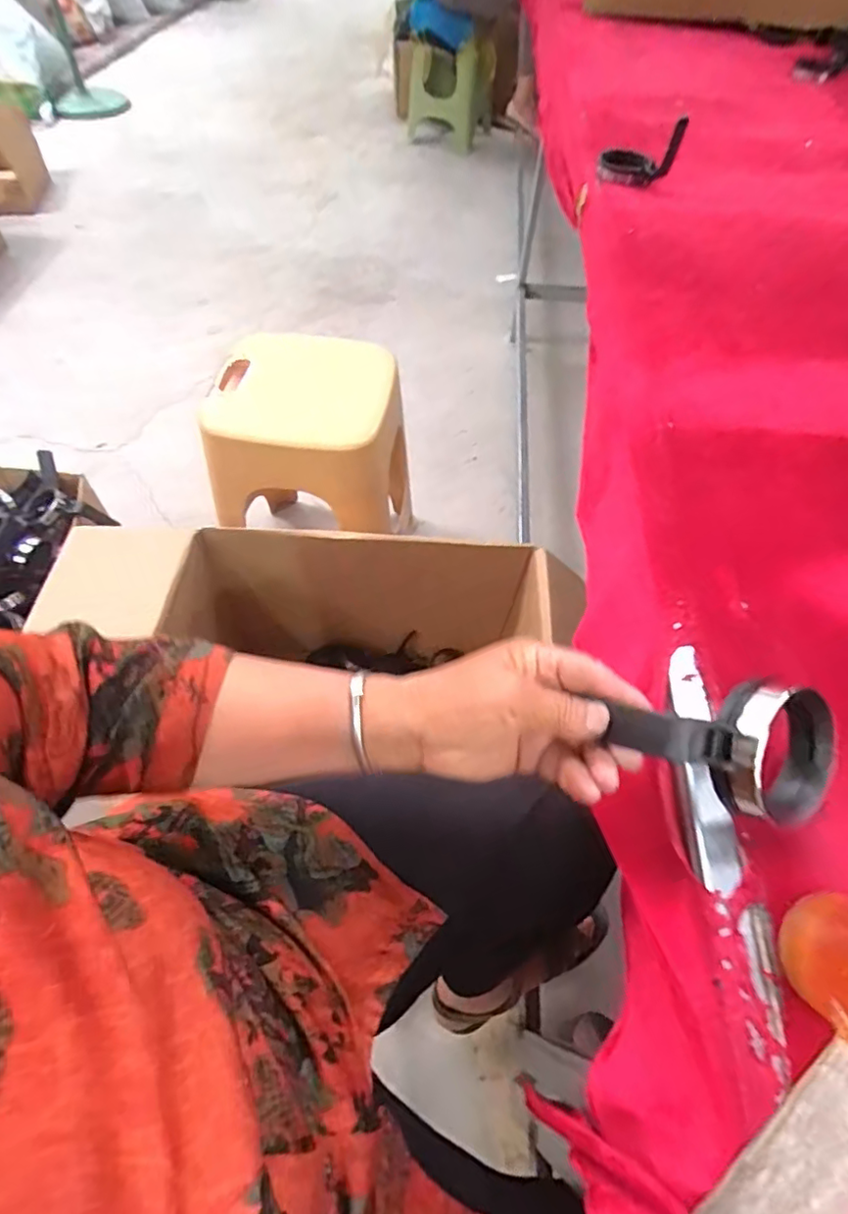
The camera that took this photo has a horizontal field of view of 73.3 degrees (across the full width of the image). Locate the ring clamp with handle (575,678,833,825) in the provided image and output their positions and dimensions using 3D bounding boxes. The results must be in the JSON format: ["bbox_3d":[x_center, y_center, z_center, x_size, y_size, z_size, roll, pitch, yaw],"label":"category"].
[{"bbox_3d":[0.154,0.064,0.289,0.110,0.036,0.068,21,94,-17],"label":"ring clamp with handle"}]

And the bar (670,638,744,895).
[{"bbox_3d":[0.157,0.087,0.328,0.023,0.010,0.140,6,55,3],"label":"bar"}]

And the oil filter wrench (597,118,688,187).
[{"bbox_3d":[0.288,-0.615,0.764,0.099,0.085,0.069,14,56,9],"label":"oil filter wrench"}]

